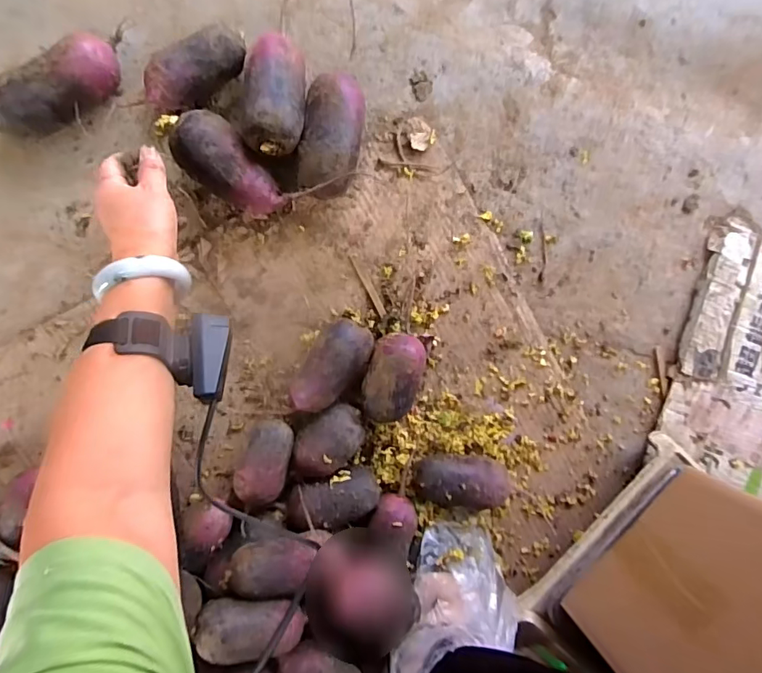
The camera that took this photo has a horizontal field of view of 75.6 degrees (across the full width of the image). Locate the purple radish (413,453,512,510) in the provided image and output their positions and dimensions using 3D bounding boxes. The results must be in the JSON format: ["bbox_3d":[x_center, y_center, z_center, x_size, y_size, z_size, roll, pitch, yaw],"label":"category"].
[{"bbox_3d":[0.094,0.168,0.574,0.110,0.053,0.059,3,95,-8],"label":"purple radish"}]

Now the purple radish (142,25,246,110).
[{"bbox_3d":[-0.190,-0.274,0.508,0.109,0.049,0.046,-35,99,-4],"label":"purple radish"}]

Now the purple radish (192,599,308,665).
[{"bbox_3d":[-0.124,0.283,0.474,0.099,0.039,0.042,7,94,-9],"label":"purple radish"}]

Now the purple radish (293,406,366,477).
[{"bbox_3d":[-0.059,0.115,0.546,0.089,0.056,0.058,-41,99,-3],"label":"purple radish"}]

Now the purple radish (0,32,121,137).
[{"bbox_3d":[-0.318,-0.240,0.488,0.135,0.060,0.054,-32,99,-4],"label":"purple radish"}]

